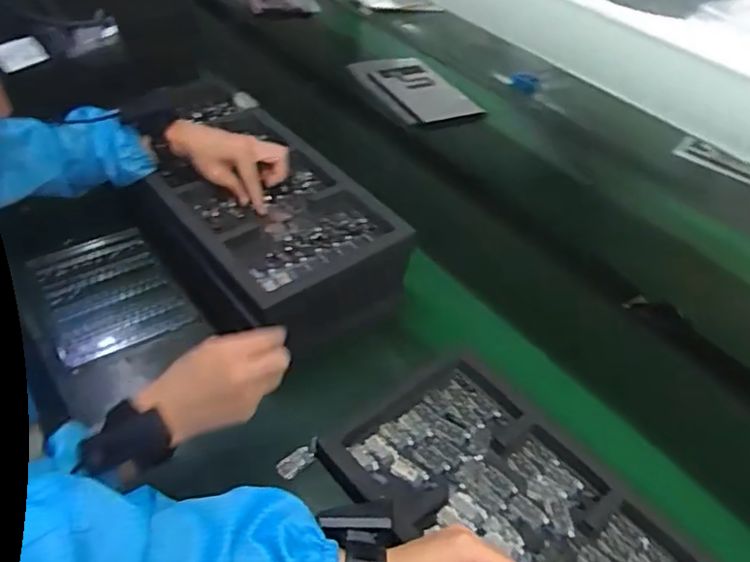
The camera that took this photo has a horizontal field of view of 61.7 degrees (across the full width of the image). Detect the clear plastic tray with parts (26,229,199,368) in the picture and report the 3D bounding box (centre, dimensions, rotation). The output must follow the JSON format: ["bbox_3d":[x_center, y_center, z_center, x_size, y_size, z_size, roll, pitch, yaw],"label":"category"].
[{"bbox_3d":[-0.362,0.015,0.851,0.161,0.017,0.210,-23,51,-28],"label":"clear plastic tray with parts"}]

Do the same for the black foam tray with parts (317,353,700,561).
[{"bbox_3d":[0.173,0.268,0.606,0.224,0.035,0.479,-27,52,-31],"label":"black foam tray with parts"}]

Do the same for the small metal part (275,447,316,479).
[{"bbox_3d":[-0.087,0.198,0.684,0.023,0.004,0.043,33,48,27],"label":"small metal part"}]

